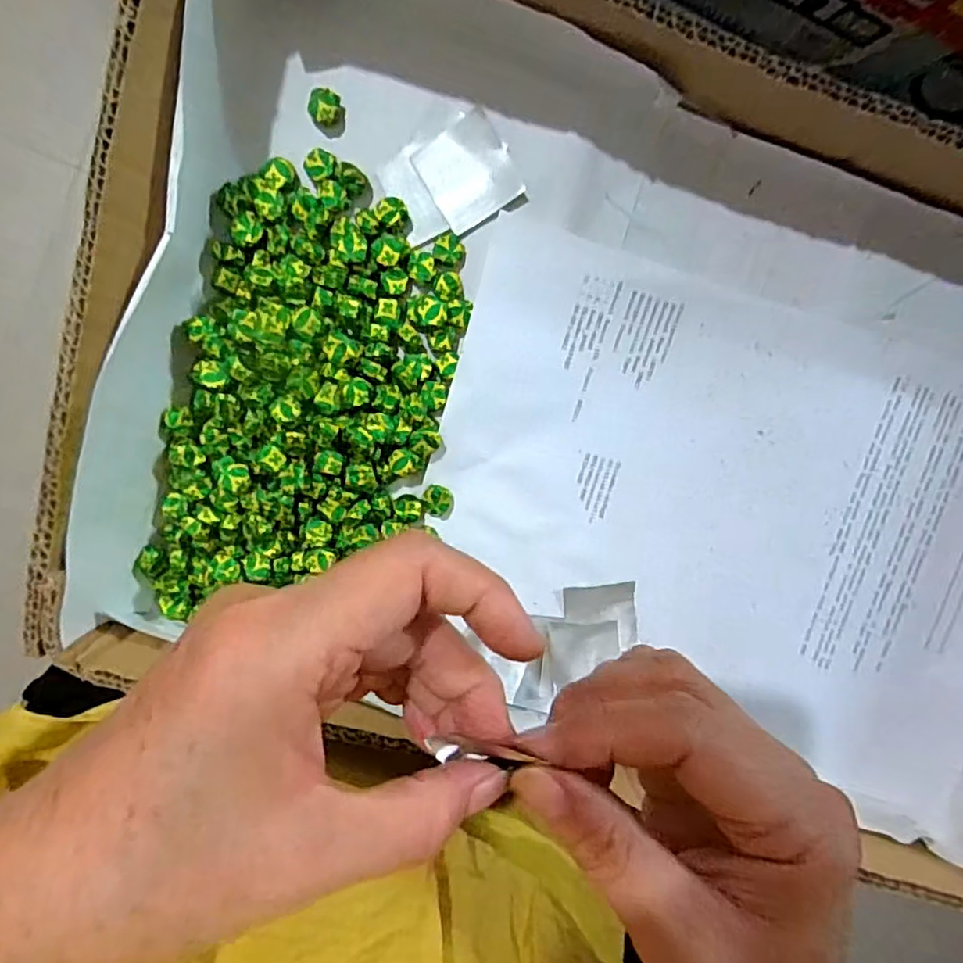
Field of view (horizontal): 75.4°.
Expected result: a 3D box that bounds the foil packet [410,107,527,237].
[{"bbox_3d":[-0.005,-0.125,0.251,0.034,0.005,0.036,-33,99,1],"label":"foil packet"}]

